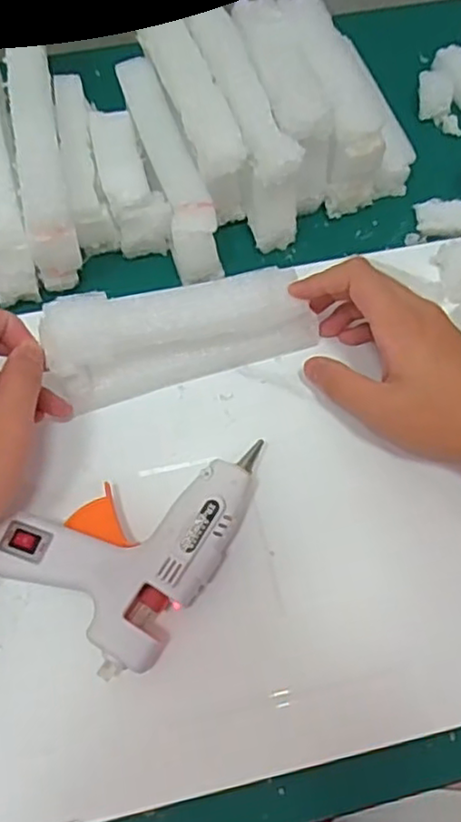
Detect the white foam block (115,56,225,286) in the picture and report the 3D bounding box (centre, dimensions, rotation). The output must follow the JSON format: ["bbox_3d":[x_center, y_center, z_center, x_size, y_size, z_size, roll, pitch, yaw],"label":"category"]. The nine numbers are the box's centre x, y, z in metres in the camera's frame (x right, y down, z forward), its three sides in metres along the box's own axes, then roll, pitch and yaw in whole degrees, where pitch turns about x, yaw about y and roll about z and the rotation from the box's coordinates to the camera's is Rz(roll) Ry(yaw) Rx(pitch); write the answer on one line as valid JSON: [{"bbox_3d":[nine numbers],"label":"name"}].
[{"bbox_3d":[-0.043,-0.172,0.471,0.031,0.052,0.167,-15,65,-9],"label":"white foam block"}]

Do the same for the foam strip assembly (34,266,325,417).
[{"bbox_3d":[-0.027,-0.045,0.397,0.160,0.066,0.035,-12,66,-16],"label":"foam strip assembly"}]

